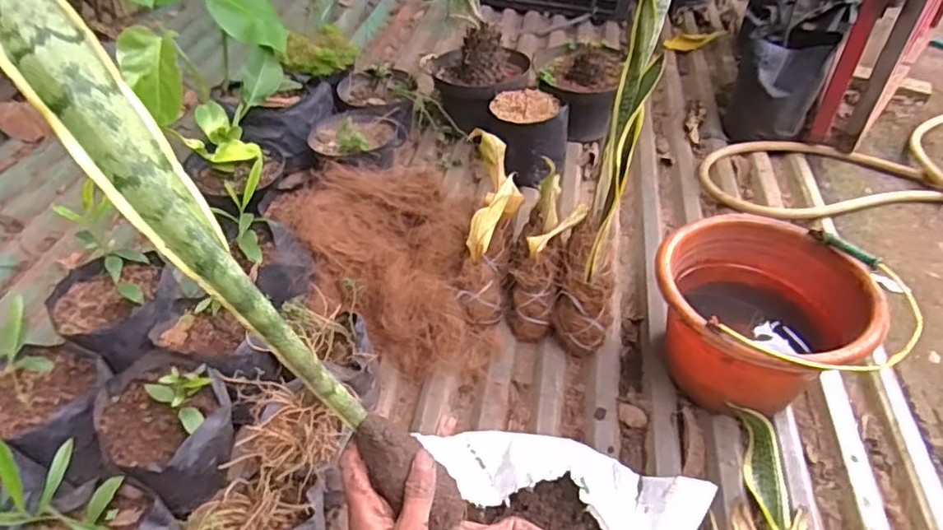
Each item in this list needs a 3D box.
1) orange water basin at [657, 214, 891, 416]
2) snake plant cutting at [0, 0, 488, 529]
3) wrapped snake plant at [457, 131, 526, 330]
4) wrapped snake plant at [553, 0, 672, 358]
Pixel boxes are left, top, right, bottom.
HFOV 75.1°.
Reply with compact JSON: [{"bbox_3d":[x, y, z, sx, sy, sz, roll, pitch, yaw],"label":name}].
[{"bbox_3d":[0.403,0.082,0.893,0.268,0.191,0.261,3,42,-2],"label":"orange water basin"},{"bbox_3d":[-0.157,-0.004,0.401,0.040,0.519,0.047,-13,28,46],"label":"snake plant cutting"},{"bbox_3d":[0.029,-0.064,0.999,0.092,0.086,0.319,6,77,5],"label":"wrapped snake plant"},{"bbox_3d":[0.195,-0.096,0.863,0.083,0.476,0.173,15,43,11],"label":"wrapped snake plant"}]

